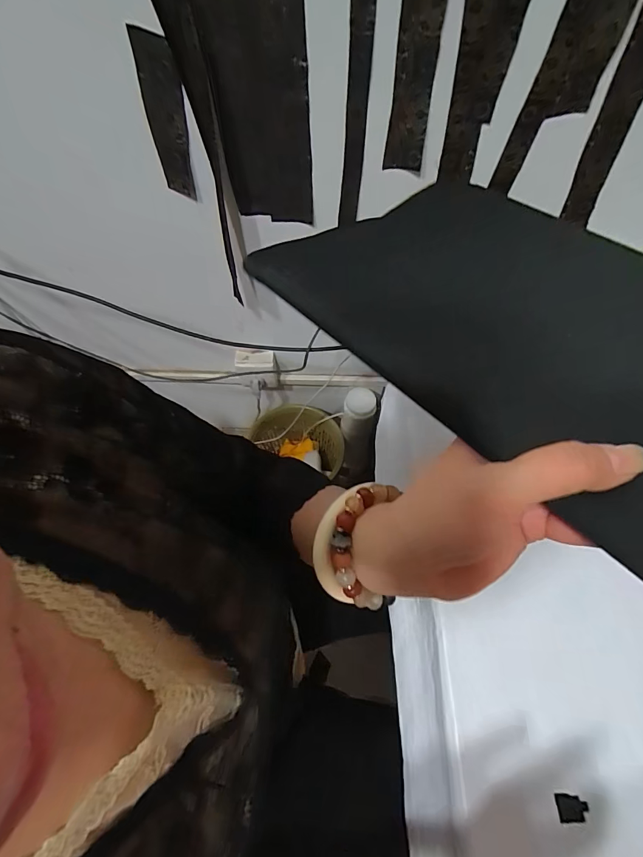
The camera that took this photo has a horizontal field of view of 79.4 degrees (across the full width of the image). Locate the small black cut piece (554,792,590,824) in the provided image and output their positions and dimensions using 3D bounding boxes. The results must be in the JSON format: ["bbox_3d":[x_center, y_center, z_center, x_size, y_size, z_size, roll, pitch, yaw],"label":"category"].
[{"bbox_3d":[0.230,0.347,0.353,0.030,0.004,0.021,1,64,2],"label":"small black cut piece"}]

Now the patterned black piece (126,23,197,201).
[{"bbox_3d":[-0.194,-0.381,0.486,0.050,0.173,0.007,14,62,-3],"label":"patterned black piece"}]

